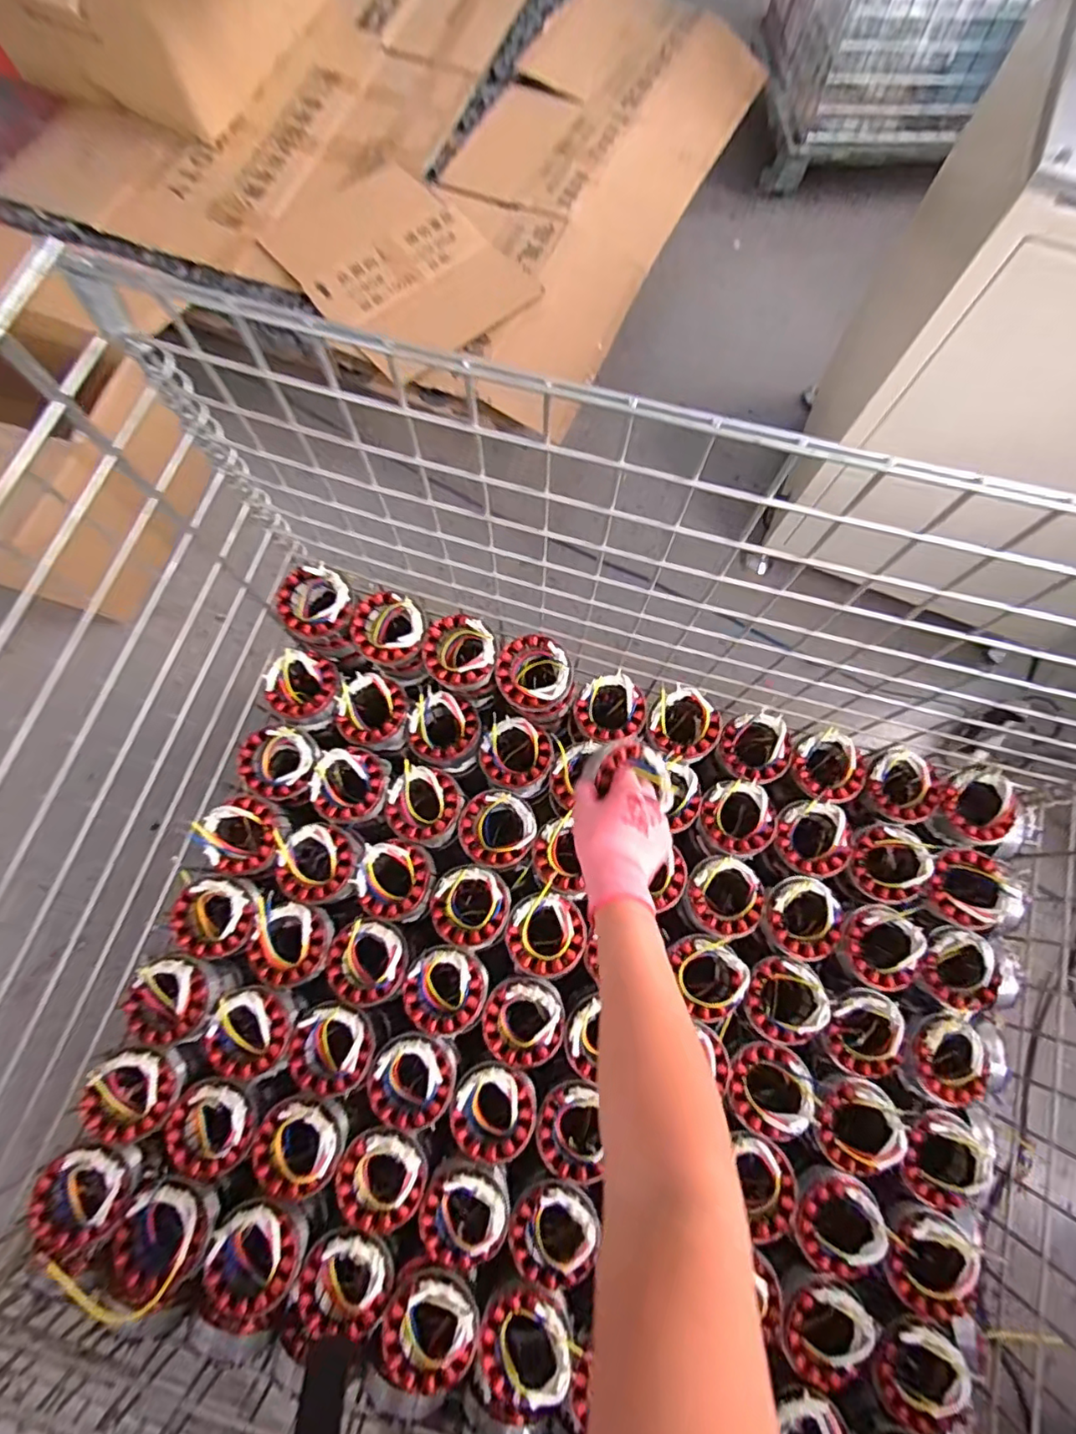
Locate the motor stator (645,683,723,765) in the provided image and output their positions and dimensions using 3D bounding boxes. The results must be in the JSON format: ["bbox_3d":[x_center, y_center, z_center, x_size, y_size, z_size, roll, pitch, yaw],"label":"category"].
[{"bbox_3d":[0.174,0.019,0.733,0.084,0.077,0.087,0,75,-2],"label":"motor stator"}]

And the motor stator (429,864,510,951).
[{"bbox_3d":[-0.077,0.215,0.673,0.085,0.048,0.086,0,75,-2],"label":"motor stator"}]

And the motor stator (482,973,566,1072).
[{"bbox_3d":[-0.015,0.326,0.634,0.085,0.032,0.087,26,76,5],"label":"motor stator"}]

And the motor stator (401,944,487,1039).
[{"bbox_3d":[-0.101,0.296,0.644,0.087,0.035,0.088,36,77,8],"label":"motor stator"}]

